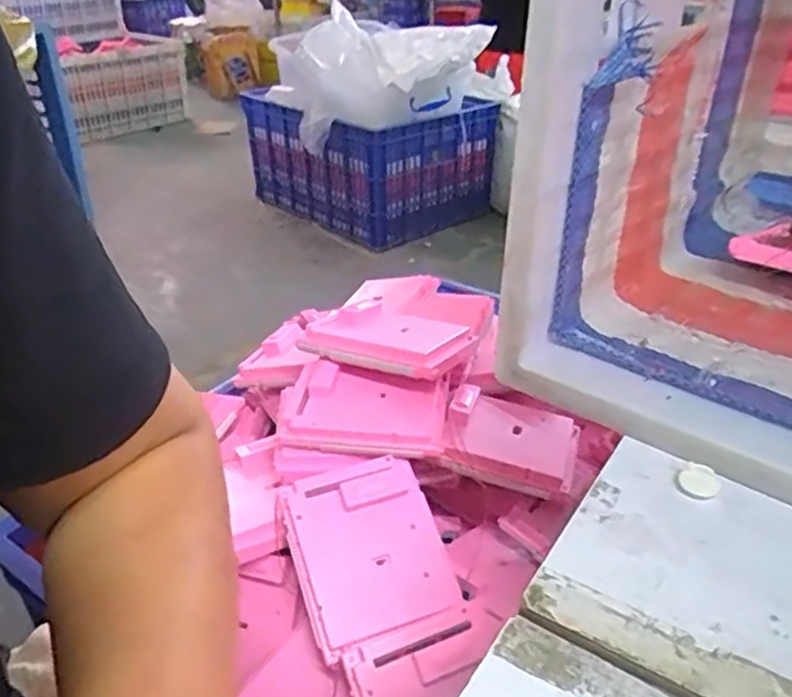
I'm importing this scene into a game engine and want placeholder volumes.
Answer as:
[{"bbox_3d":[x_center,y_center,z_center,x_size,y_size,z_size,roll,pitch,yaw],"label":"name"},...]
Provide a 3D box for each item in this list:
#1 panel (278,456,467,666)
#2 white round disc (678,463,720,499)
[{"bbox_3d":[-0.024,0.179,0.638,0.131,0.022,0.156,-15,59,-18],"label":"panel"},{"bbox_3d":[0.181,0.078,0.424,0.021,0.005,0.025,14,34,22],"label":"white round disc"}]

